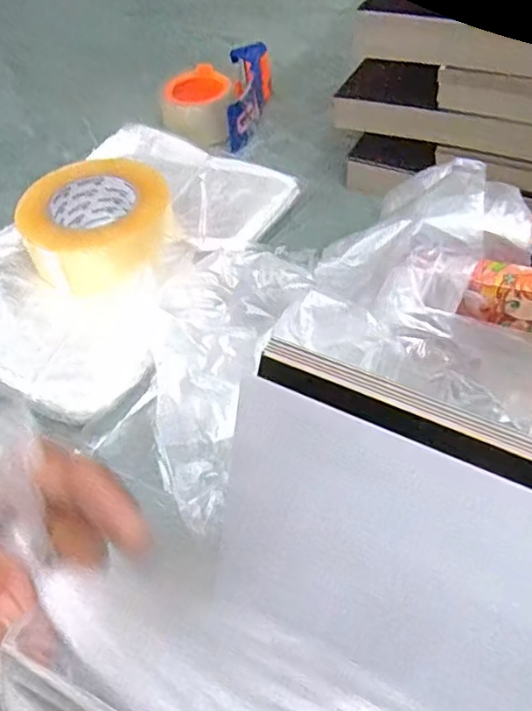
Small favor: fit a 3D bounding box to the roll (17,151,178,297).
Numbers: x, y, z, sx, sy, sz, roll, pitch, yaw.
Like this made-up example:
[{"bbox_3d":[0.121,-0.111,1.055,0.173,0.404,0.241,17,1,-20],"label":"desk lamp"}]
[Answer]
[{"bbox_3d":[-0.148,-0.118,0.533,0.127,0.058,0.127,-2,49,2],"label":"roll"}]

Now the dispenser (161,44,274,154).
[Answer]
[{"bbox_3d":[-0.059,-0.311,0.725,0.109,0.058,0.157,12,51,14],"label":"dispenser"}]

